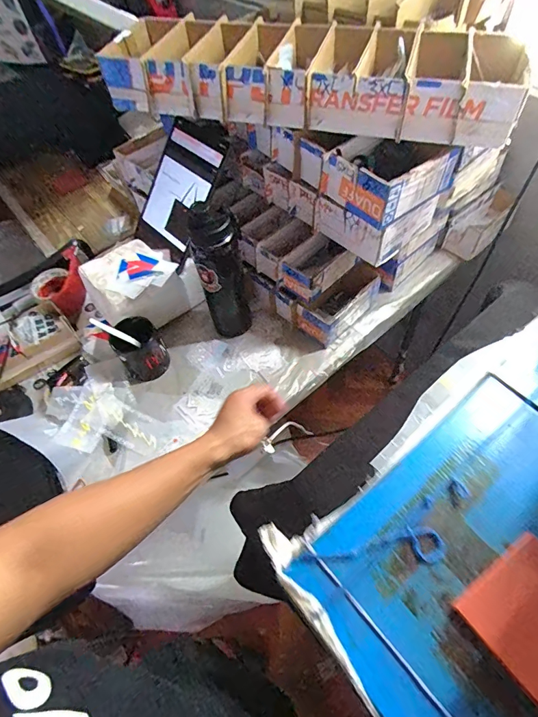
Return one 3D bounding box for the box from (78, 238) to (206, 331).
[{"bbox_3d":[-0.252,-0.134,0.815,0.161,0.123,0.146,-37,60,-19],"label":"box"}]

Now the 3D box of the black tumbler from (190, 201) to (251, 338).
[{"bbox_3d":[-0.085,-0.149,0.749,0.083,0.294,0.096,-17,56,-6],"label":"black tumbler"}]

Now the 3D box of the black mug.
[{"bbox_3d":[-0.238,-0.017,0.761,0.085,0.087,0.082,-34,59,-17],"label":"black mug"}]

